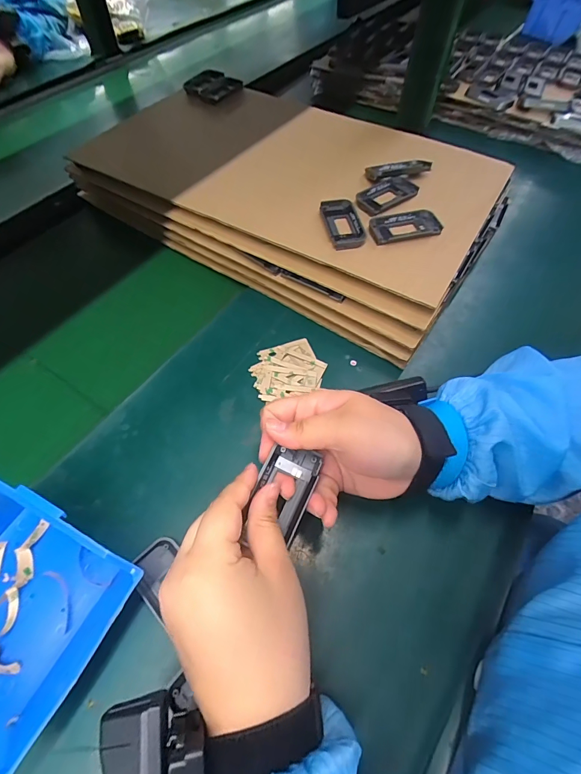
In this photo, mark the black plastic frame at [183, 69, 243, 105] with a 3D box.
[{"bbox_3d":[-0.123,-0.492,0.615,0.071,0.019,0.079,29,62,17],"label":"black plastic frame"}]

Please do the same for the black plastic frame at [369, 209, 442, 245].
[{"bbox_3d":[0.125,-0.175,0.409,0.074,0.007,0.043,-5,58,-1],"label":"black plastic frame"}]

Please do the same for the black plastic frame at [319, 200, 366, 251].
[{"bbox_3d":[0.058,-0.182,0.415,0.038,0.010,0.081,-9,58,-5],"label":"black plastic frame"}]

